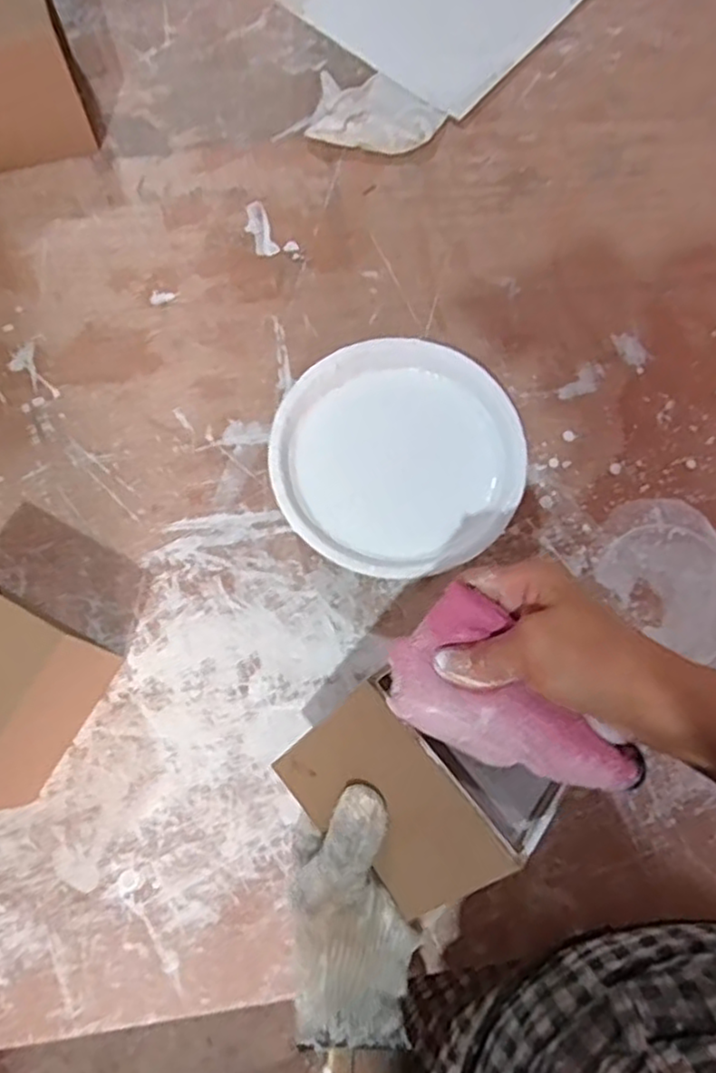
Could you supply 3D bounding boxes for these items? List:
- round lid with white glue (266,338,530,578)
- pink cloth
[{"bbox_3d":[0.027,-0.050,0.505,0.169,0.057,0.167,1,74,-2],"label":"round lid with white glue"},{"bbox_3d":[0.073,0.080,0.325,0.121,0.024,0.063,35,76,1],"label":"pink cloth"}]

